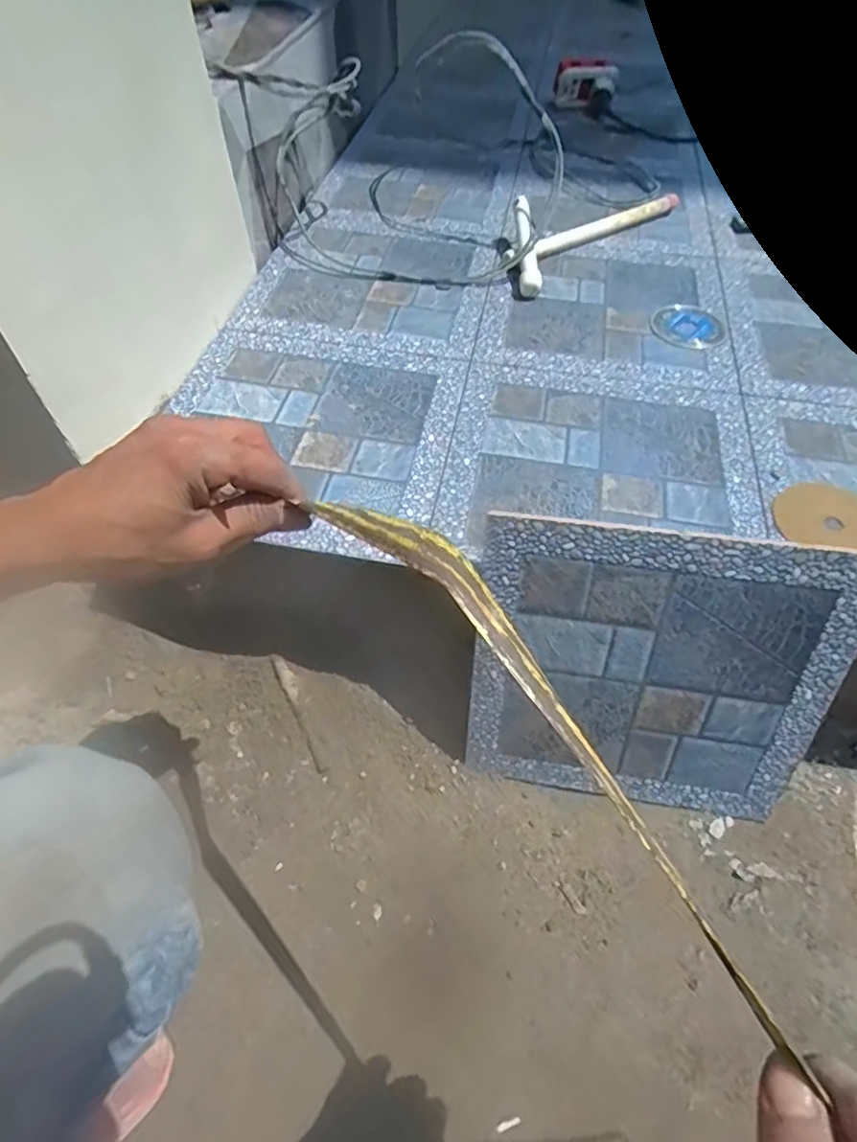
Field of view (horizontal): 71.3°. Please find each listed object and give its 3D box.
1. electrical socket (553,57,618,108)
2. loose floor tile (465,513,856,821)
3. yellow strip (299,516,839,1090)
[{"bbox_3d":[0.304,-0.948,1.161,0.117,0.066,0.052,-5,55,-5],"label":"electrical socket"},{"bbox_3d":[0.187,0.096,0.519,0.291,0.289,0.006,7,32,8],"label":"loose floor tile"},{"bbox_3d":[0.040,0.053,0.226,0.021,0.042,0.258,-33,72,-20],"label":"yellow strip"}]

